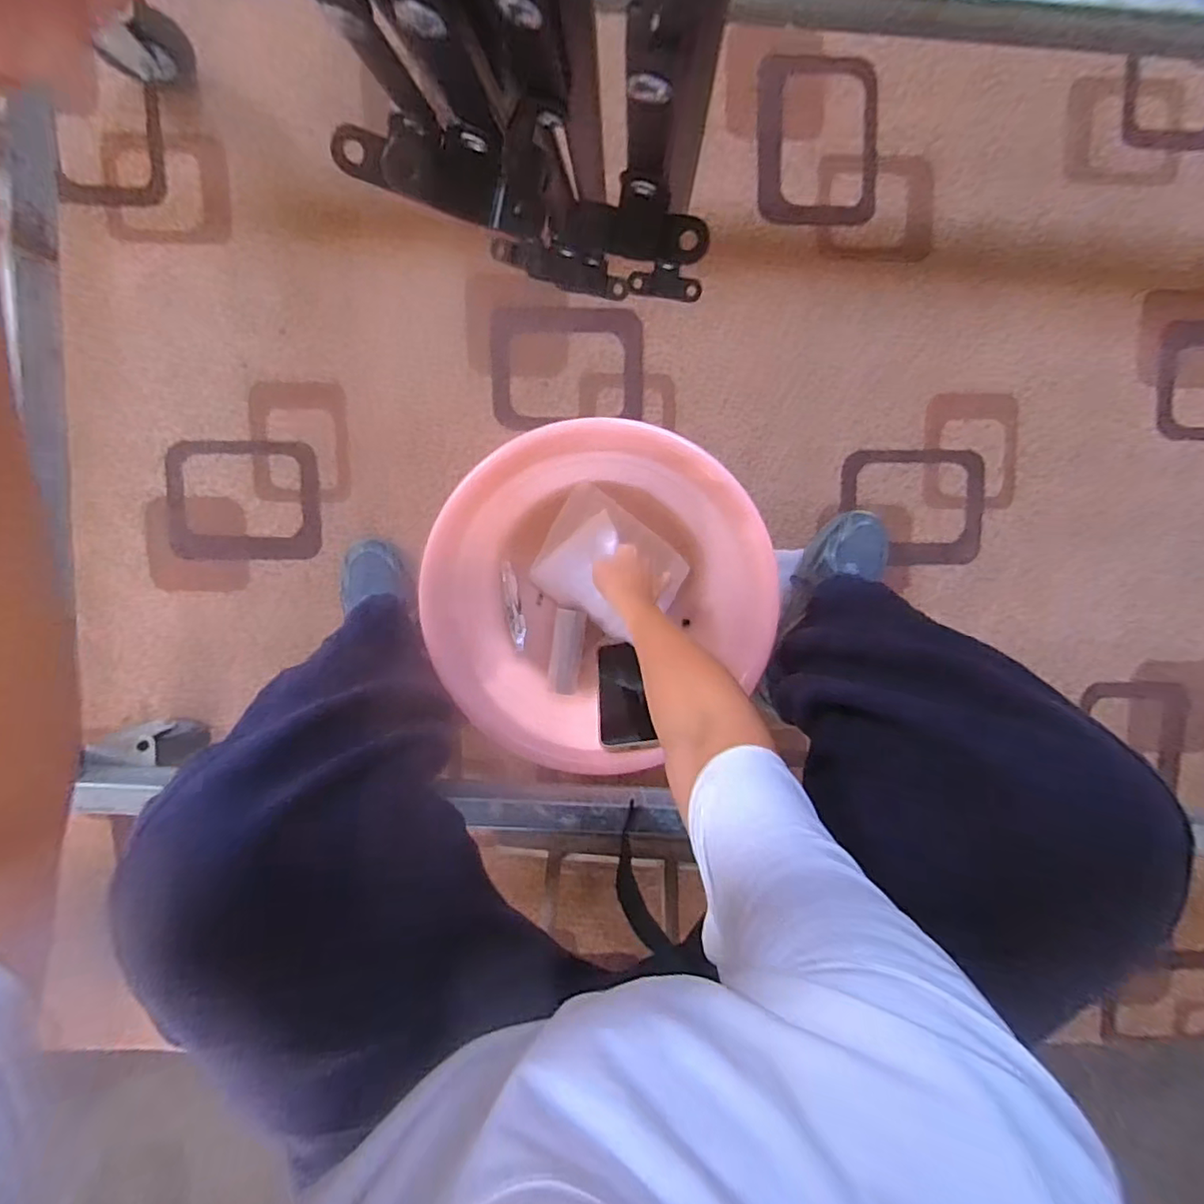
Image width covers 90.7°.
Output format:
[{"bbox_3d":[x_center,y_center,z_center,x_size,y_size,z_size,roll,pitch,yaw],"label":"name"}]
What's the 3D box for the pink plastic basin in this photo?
[{"bbox_3d":[-0.011,-0.017,0.669,0.351,0.147,0.330,0,97,-2],"label":"pink plastic basin"}]

